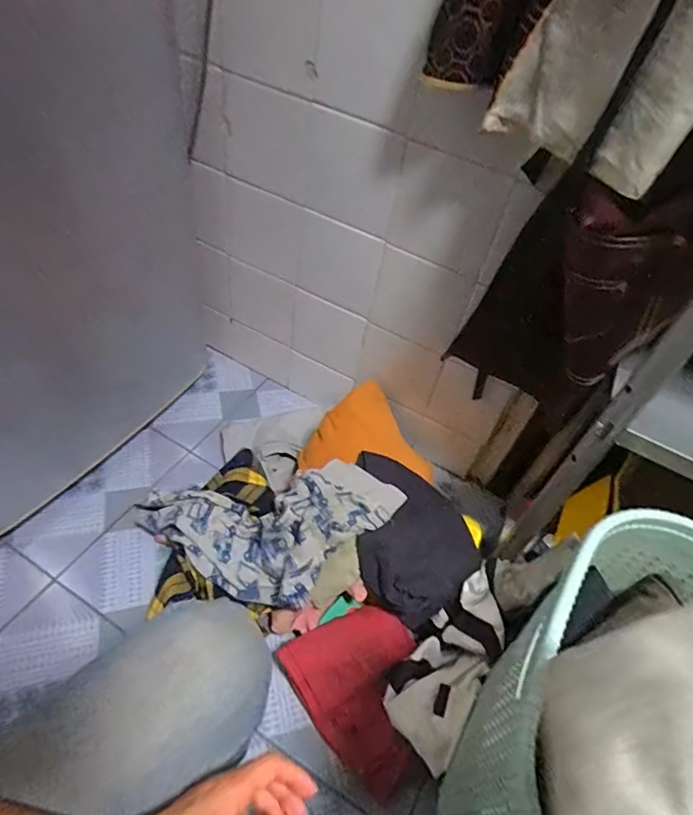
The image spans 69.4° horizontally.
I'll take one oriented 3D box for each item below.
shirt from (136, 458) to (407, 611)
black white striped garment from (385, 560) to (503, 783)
[{"bbox_3d":[-0.128,0.193,0.749,0.411,0.107,0.181,-10,42,11],"label":"shirt"},{"bbox_3d":[0.140,0.333,0.676,0.105,0.047,0.249,27,85,20],"label":"black white striped garment"}]

